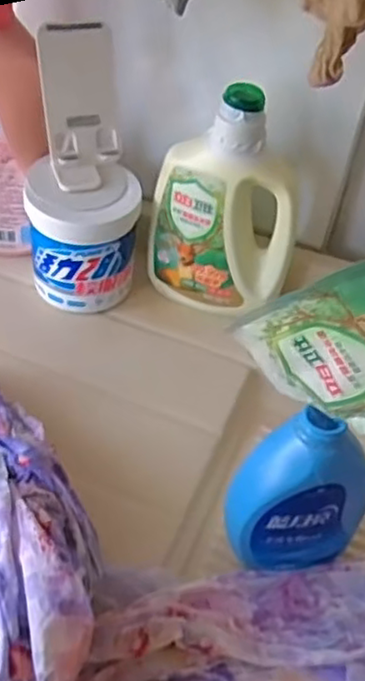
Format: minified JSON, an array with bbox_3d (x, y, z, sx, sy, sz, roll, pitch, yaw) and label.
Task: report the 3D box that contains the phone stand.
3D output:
[{"bbox_3d":[-0.092,-0.201,0.592,0.067,0.147,0.055,-3,46,-11],"label":"phone stand"}]

